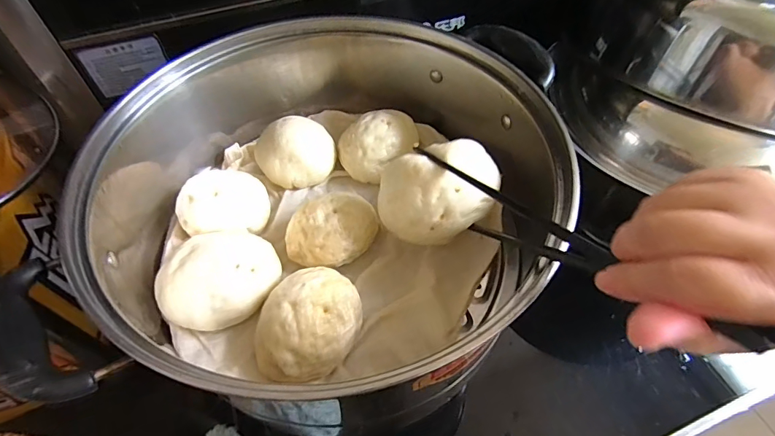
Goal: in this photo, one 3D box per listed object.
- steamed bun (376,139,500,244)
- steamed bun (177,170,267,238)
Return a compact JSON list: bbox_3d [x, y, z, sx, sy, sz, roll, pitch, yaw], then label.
[{"bbox_3d":[0.043,-0.023,0.357,0.095,0.056,0.067,-7,54,-5],"label":"steamed bun"},{"bbox_3d":[-0.160,-0.017,0.420,0.076,0.037,0.067,0,53,-1],"label":"steamed bun"}]

